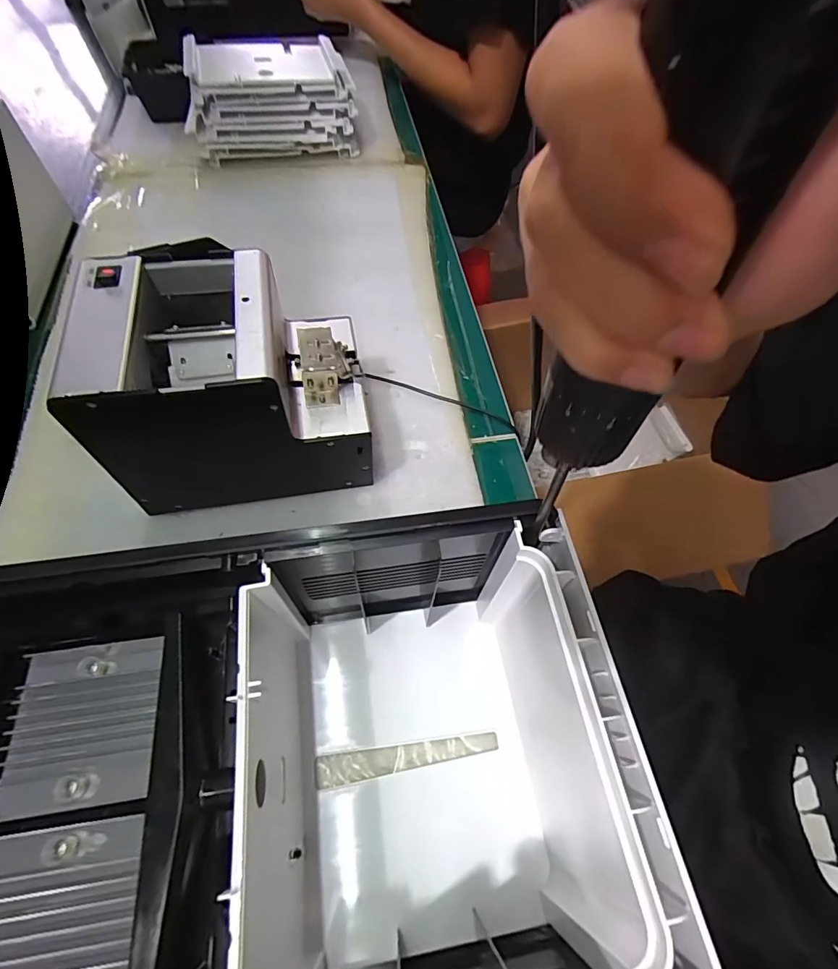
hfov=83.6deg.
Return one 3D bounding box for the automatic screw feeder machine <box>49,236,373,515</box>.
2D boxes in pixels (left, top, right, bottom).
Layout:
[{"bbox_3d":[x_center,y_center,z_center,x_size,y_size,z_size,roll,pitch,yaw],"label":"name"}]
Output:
[{"bbox_3d":[-0.135,-0.074,0.357,0.179,0.142,0.125,-8,60,-8],"label":"automatic screw feeder machine"}]

